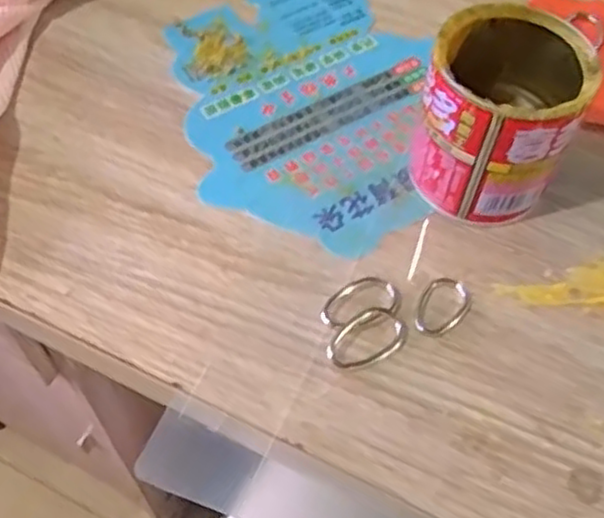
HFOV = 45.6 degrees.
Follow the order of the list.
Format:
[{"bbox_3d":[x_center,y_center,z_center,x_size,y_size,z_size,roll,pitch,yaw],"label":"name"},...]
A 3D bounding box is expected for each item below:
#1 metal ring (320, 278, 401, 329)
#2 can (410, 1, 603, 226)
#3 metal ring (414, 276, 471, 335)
[{"bbox_3d":[0.024,0.018,0.293,0.034,0.005,0.020,-19,59,-12],"label":"metal ring"},{"bbox_3d":[0.083,-0.059,0.305,0.060,0.071,0.060,0,57,-1],"label":"can"},{"bbox_3d":[0.057,0.019,0.295,0.020,0.004,0.029,31,62,18],"label":"metal ring"}]

